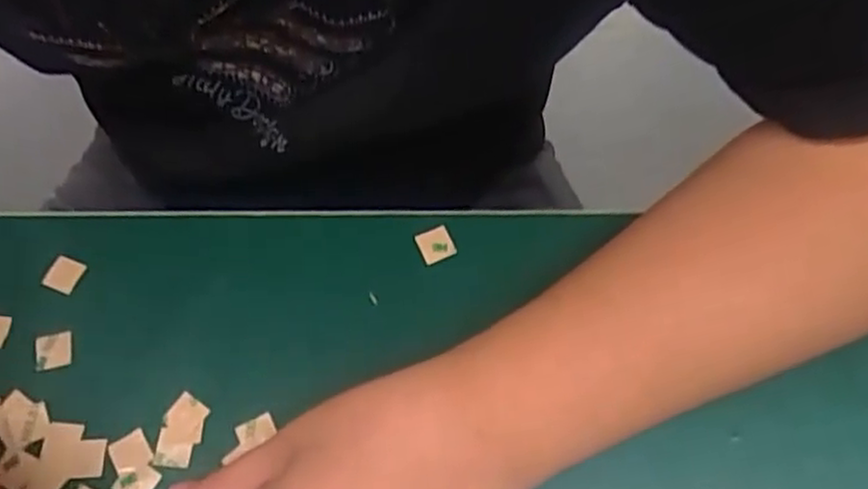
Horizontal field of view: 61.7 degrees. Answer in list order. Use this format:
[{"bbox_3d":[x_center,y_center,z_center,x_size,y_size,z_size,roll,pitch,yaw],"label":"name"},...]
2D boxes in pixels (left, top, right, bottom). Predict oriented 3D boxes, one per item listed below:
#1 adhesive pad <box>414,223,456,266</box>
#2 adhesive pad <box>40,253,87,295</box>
[{"bbox_3d":[0.000,0.000,0.341,0.015,0.004,0.016,-21,67,-7],"label":"adhesive pad"},{"bbox_3d":[-0.174,0.014,0.342,0.016,0.004,0.016,19,68,6],"label":"adhesive pad"}]

